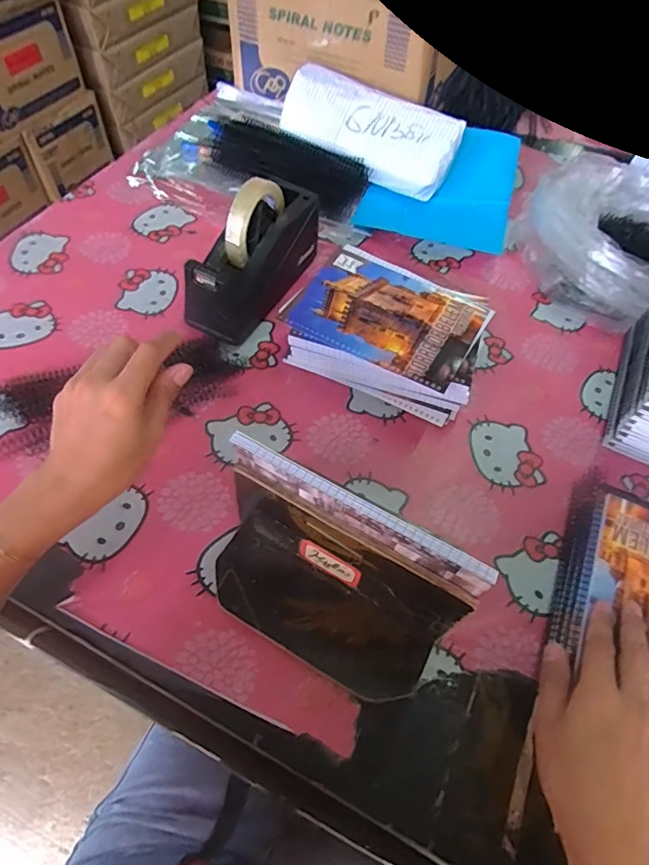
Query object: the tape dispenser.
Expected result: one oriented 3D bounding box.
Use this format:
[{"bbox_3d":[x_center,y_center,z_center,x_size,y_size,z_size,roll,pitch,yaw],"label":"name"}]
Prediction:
[{"bbox_3d":[-0.082,-0.206,0.597,0.070,0.123,0.215,28,59,14],"label":"tape dispenser"}]

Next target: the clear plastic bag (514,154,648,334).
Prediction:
[{"bbox_3d":[0.413,-0.268,0.698,0.270,0.088,0.249,-16,59,-15],"label":"clear plastic bag"}]

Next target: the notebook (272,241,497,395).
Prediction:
[{"bbox_3d":[0.071,-0.132,0.563,0.192,0.007,0.149,28,59,14],"label":"notebook"}]

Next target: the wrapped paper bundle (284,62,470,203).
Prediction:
[{"bbox_3d":[0.066,-0.450,0.780,0.266,0.065,0.118,26,102,11],"label":"wrapped paper bundle"}]

